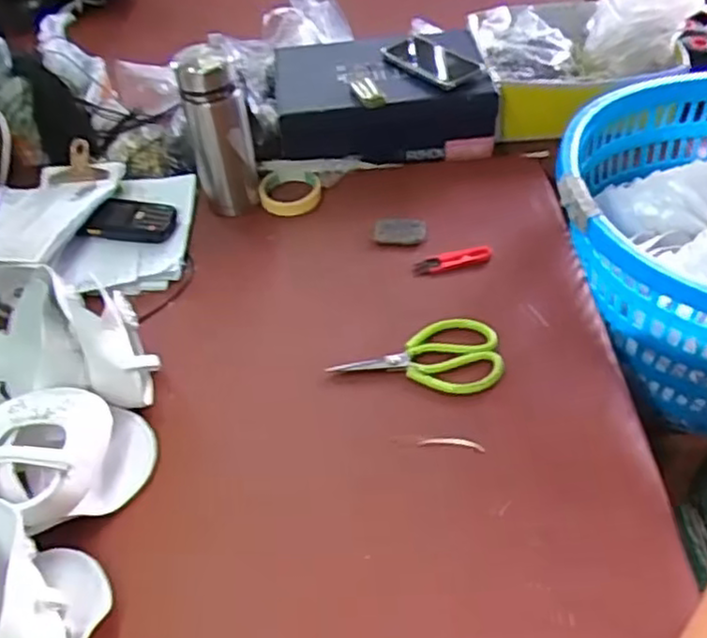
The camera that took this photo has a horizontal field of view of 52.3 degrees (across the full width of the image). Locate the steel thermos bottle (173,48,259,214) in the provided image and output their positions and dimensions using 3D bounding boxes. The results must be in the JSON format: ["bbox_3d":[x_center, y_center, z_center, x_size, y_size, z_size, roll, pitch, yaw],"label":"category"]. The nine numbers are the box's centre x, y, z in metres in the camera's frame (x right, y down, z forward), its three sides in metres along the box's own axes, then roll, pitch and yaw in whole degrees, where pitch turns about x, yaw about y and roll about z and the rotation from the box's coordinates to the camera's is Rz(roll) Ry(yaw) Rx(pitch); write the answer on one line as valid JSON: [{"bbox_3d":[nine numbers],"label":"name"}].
[{"bbox_3d":[-0.184,-0.258,0.987,0.083,0.206,0.077,-12,47,-6],"label":"steel thermos bottle"}]

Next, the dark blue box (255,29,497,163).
[{"bbox_3d":[0.039,-0.352,1.134,0.330,0.112,0.204,-5,47,0],"label":"dark blue box"}]

